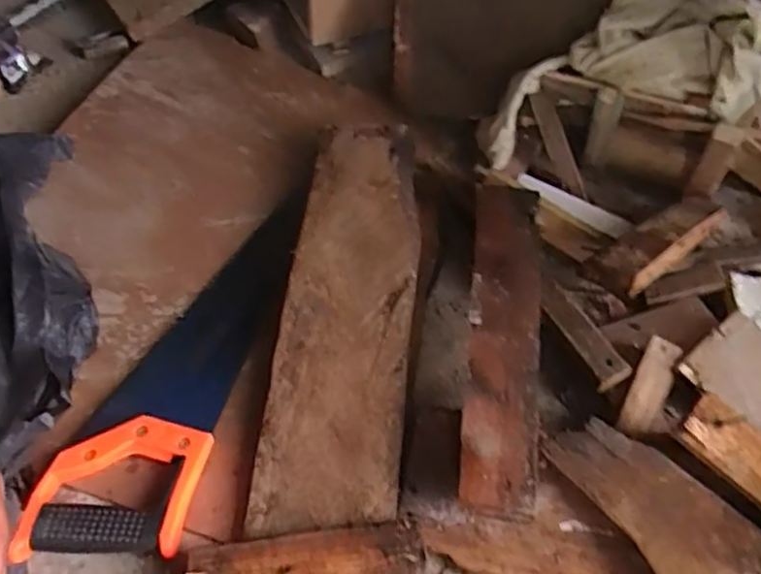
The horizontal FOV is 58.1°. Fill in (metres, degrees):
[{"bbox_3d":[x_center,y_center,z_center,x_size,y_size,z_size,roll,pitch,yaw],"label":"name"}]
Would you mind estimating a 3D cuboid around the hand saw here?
[{"bbox_3d":[-0.176,0.058,0.617,0.116,0.025,0.368,13,60,7],"label":"hand saw"}]

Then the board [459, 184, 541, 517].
[{"bbox_3d":[0.106,0.032,0.591,0.057,0.015,0.317,6,55,6],"label":"board"}]

